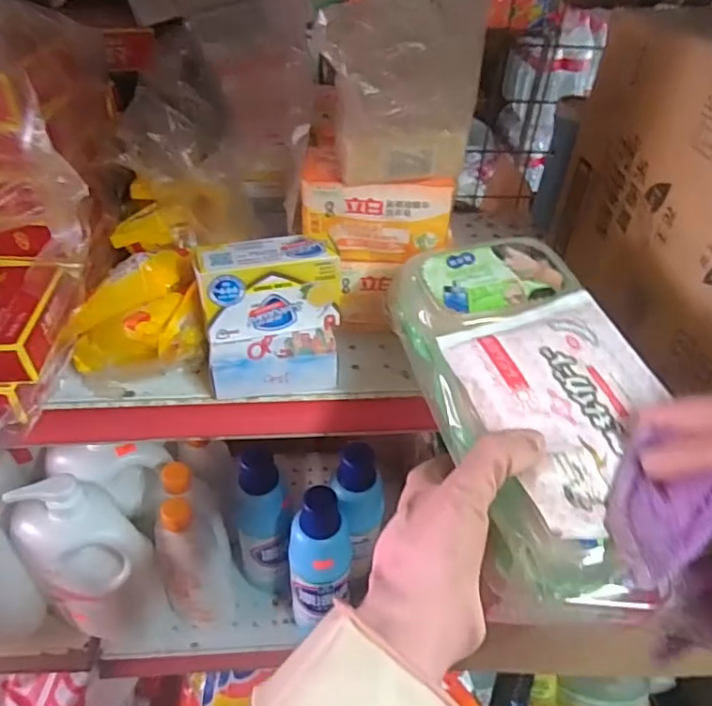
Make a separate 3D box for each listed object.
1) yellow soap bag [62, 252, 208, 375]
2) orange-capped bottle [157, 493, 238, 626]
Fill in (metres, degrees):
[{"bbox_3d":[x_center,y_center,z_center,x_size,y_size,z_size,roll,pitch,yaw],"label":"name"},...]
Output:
[{"bbox_3d":[-0.157,-0.022,0.414,0.093,0.068,0.071,-16,44,-21],"label":"yellow soap bag"},{"bbox_3d":[-0.184,0.247,0.667,0.072,0.224,0.055,-21,46,-26],"label":"orange-capped bottle"}]

